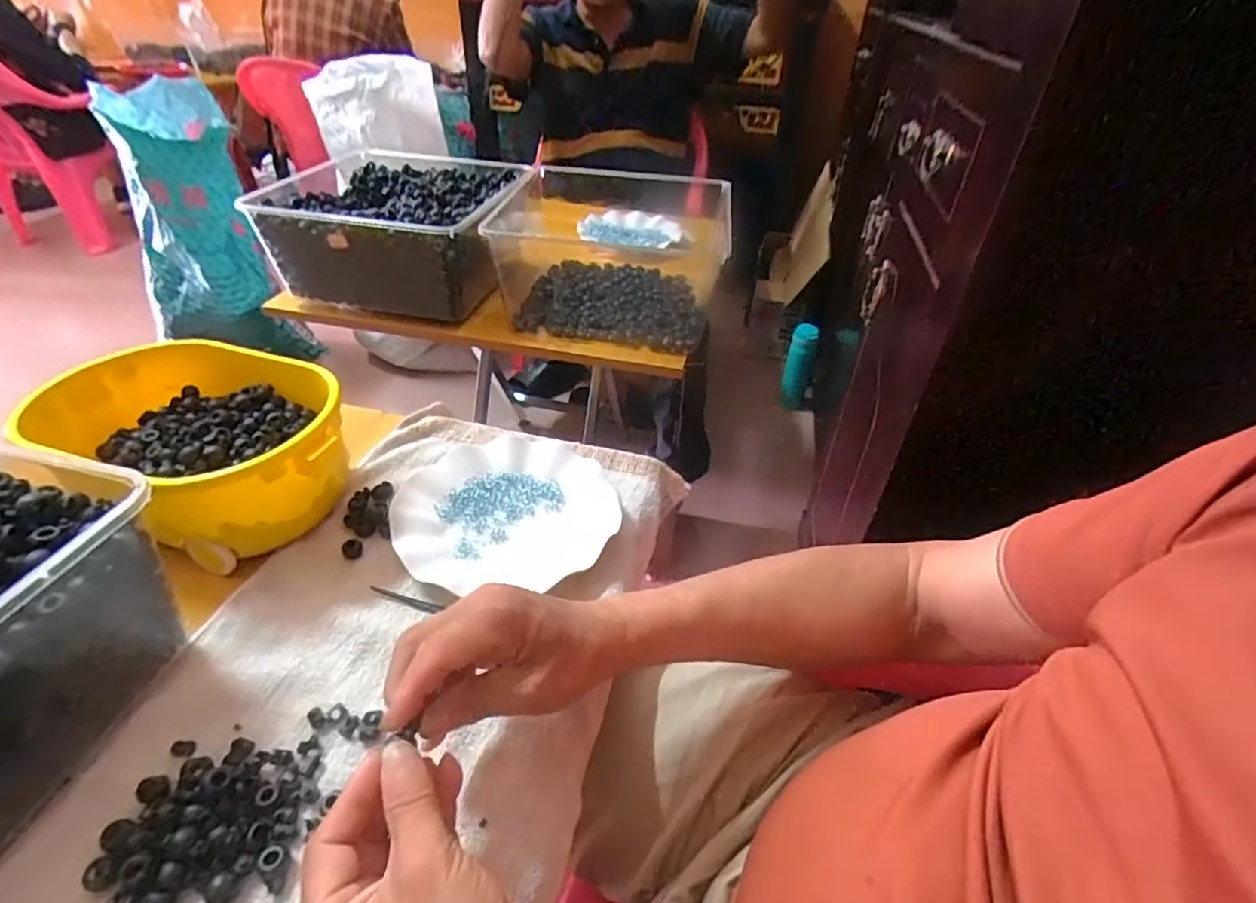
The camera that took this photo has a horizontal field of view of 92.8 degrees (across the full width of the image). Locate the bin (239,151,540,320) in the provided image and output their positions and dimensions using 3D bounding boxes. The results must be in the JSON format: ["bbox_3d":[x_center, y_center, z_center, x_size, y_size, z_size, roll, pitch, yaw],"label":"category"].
[{"bbox_3d":[-0.313,-0.317,0.871,0.304,0.138,0.301,5,38,4],"label":"bin"}]

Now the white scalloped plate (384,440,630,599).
[{"bbox_3d":[-0.106,0.052,0.521,0.179,0.027,0.173,2,38,-1],"label":"white scalloped plate"}]

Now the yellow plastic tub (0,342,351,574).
[{"bbox_3d":[-0.348,-0.002,0.502,0.244,0.097,0.159,15,40,16],"label":"yellow plastic tub"}]

